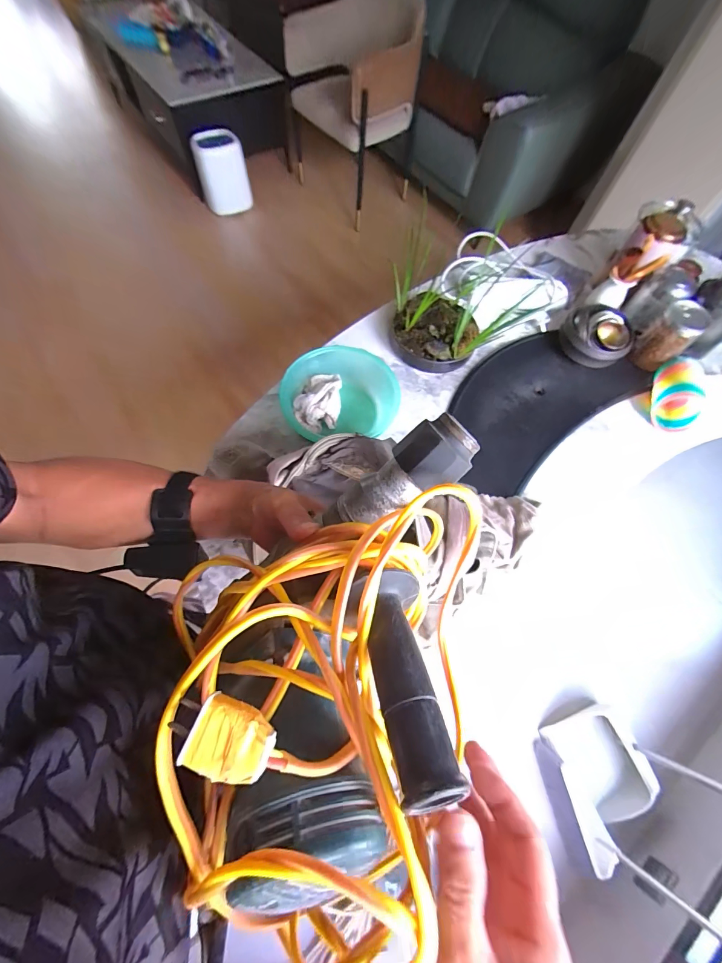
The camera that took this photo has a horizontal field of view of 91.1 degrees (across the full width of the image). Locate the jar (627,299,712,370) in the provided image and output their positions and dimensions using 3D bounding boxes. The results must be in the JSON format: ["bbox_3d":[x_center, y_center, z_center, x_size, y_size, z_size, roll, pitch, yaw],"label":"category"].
[{"bbox_3d":[0.668,-0.314,0.778,0.088,0.123,0.089,36,71,11],"label":"jar"}]

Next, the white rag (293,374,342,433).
[{"bbox_3d":[-0.082,-0.164,0.701,0.083,0.054,0.119,13,68,2],"label":"white rag"}]

